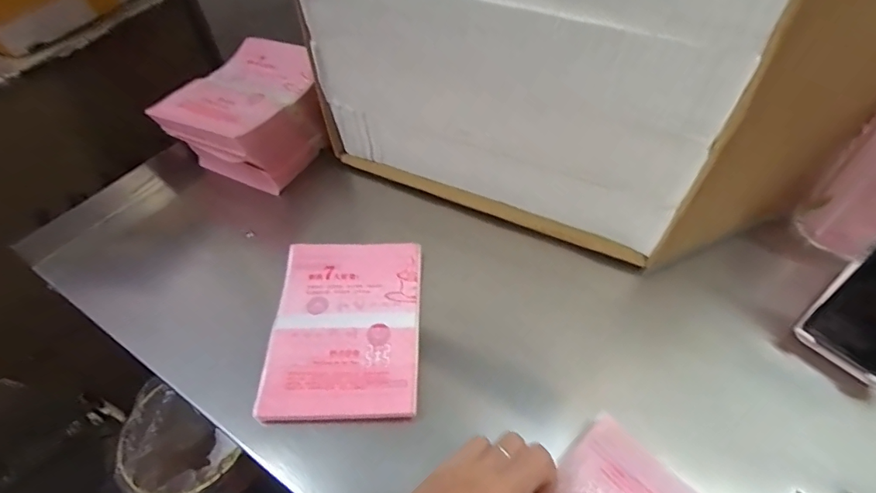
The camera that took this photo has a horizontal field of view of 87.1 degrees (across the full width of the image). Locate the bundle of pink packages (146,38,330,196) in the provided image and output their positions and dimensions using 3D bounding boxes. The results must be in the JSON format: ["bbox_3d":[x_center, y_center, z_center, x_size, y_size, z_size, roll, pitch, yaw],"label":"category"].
[{"bbox_3d":[-0.208,-0.146,0.531,0.126,0.093,0.160,24,57,21],"label":"bundle of pink packages"}]

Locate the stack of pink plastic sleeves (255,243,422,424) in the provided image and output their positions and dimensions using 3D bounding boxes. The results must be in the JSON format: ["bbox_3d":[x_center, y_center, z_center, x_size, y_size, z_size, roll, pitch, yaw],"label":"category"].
[{"bbox_3d":[-0.079,0.065,0.398,0.123,0.016,0.163,-2,52,3],"label":"stack of pink plastic sleeves"}]

